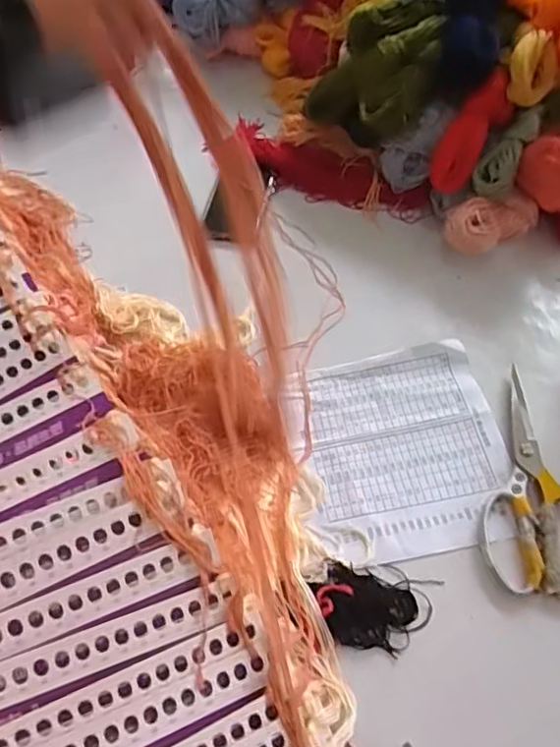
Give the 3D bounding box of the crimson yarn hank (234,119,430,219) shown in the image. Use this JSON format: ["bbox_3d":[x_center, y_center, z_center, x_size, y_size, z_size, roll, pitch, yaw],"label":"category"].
[{"bbox_3d":[0.045,-0.262,0.753,0.295,0.034,0.081,34,67,20],"label":"crimson yarn hank"}]

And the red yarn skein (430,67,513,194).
[{"bbox_3d":[0.209,-0.264,0.648,0.047,0.038,0.129,37,107,21],"label":"red yarn skein"}]

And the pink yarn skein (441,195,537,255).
[{"bbox_3d":[0.240,-0.171,0.668,0.115,0.061,0.056,-13,58,-22],"label":"pink yarn skein"}]

